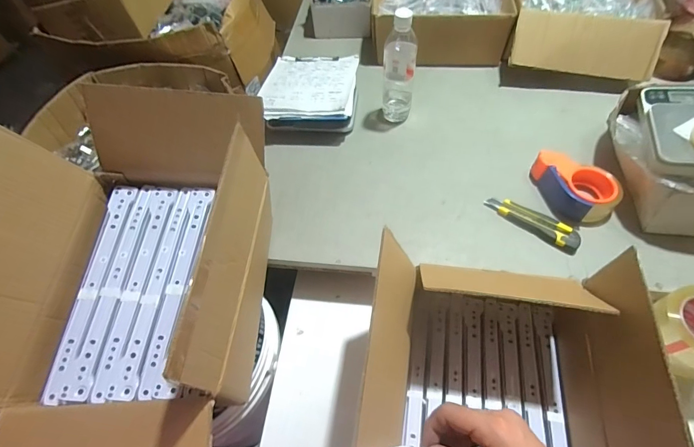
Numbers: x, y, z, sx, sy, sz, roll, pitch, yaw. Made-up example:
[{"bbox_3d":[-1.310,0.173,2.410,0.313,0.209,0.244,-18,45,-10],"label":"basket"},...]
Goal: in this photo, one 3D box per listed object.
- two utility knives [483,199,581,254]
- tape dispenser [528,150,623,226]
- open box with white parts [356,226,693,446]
[{"bbox_3d":[0.330,-0.005,0.649,0.165,0.020,0.041,35,65,24],"label":"two utility knives"},{"bbox_3d":[0.411,-0.070,0.670,0.088,0.052,0.156,-32,60,-16],"label":"tape dispenser"},{"bbox_3d":[0.184,0.201,0.481,0.303,0.221,0.309,6,57,8],"label":"open box with white parts"}]

